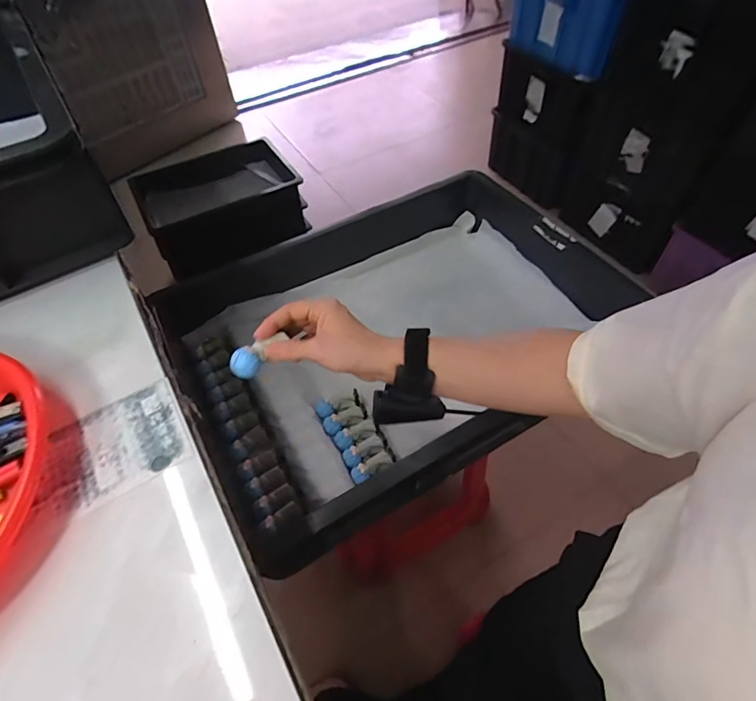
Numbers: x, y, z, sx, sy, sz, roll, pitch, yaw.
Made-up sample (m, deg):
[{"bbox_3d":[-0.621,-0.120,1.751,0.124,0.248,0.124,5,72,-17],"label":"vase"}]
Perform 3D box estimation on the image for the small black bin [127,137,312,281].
[{"bbox_3d":[-0.476,-0.443,1.361,0.444,0.185,0.381,-25,56,-15],"label":"small black bin"}]

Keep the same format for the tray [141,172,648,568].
[{"bbox_3d":[0.009,-0.041,0.665,0.595,0.134,0.417,-30,57,-18],"label":"tray"}]

